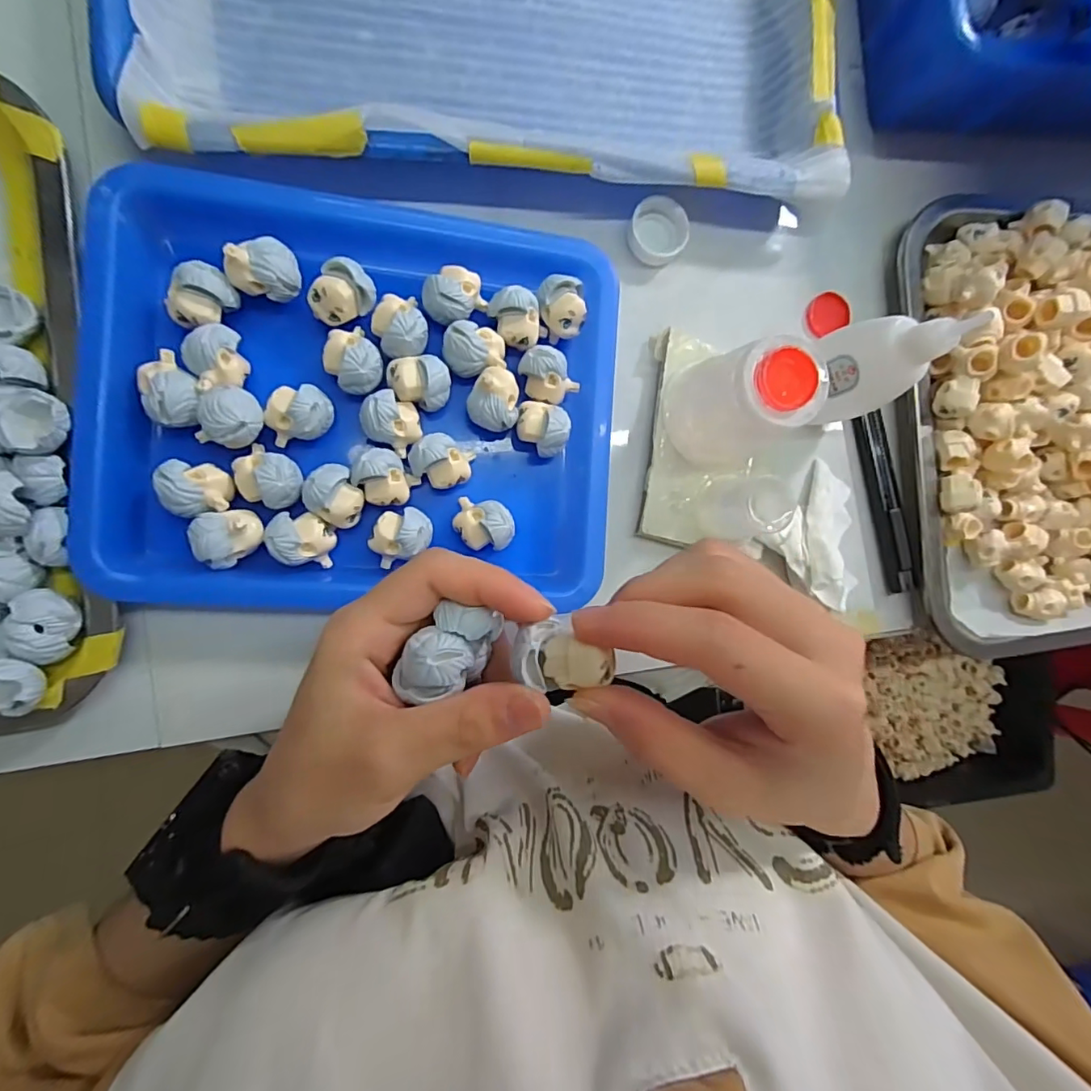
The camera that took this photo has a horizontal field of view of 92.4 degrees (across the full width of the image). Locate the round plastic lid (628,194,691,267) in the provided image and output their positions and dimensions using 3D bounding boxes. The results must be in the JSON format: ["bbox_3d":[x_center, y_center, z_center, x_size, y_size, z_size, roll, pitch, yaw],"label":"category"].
[{"bbox_3d":[0.058,-0.164,0.273,0.030,0.010,0.029,0,91,-10],"label":"round plastic lid"}]

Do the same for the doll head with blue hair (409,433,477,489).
[{"bbox_3d":[-0.049,-0.039,0.243,0.028,0.023,0.022,27,86,-10],"label":"doll head with blue hair"}]

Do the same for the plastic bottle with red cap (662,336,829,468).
[{"bbox_3d":[0.093,-0.068,0.246,0.054,0.063,0.053,-14,93,-10],"label":"plastic bottle with red cap"}]

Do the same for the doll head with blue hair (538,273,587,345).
[{"bbox_3d":[0.007,-0.113,0.252,0.022,0.019,0.026,-2,91,-10],"label":"doll head with blue hair"}]

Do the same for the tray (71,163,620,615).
[{"bbox_3d":[-0.078,-0.061,0.235,0.216,0.025,0.176,4,90,-10],"label":"tray"}]

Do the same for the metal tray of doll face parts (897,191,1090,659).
[{"bbox_3d":[0.368,-0.081,0.303,0.328,0.039,0.273,-10,93,-10],"label":"metal tray of doll face parts"}]

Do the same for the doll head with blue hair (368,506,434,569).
[{"bbox_3d":[-0.065,-0.005,0.238,0.027,0.021,0.022,-22,95,-9],"label":"doll head with blue hair"}]

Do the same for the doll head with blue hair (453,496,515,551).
[{"bbox_3d":[-0.029,-0.010,0.247,0.026,0.023,0.023,8,89,-10],"label":"doll head with blue hair"}]

